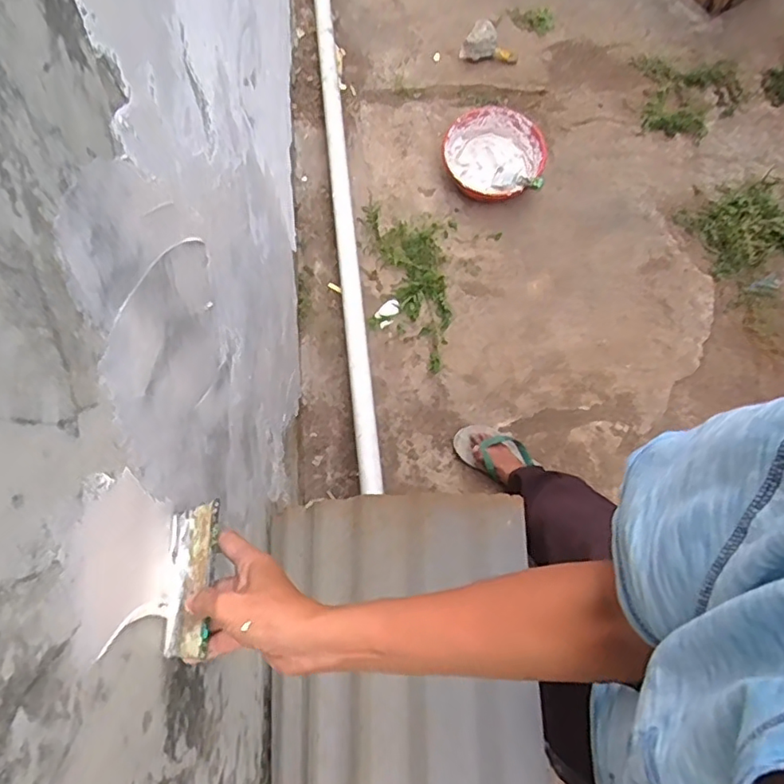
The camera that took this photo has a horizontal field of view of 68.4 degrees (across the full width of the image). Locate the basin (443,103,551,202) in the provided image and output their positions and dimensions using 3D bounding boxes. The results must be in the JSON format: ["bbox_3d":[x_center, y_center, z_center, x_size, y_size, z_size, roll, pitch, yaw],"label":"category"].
[{"bbox_3d":[0.265,-0.621,1.517,0.249,0.084,0.261,0,74,0],"label":"basin"}]

